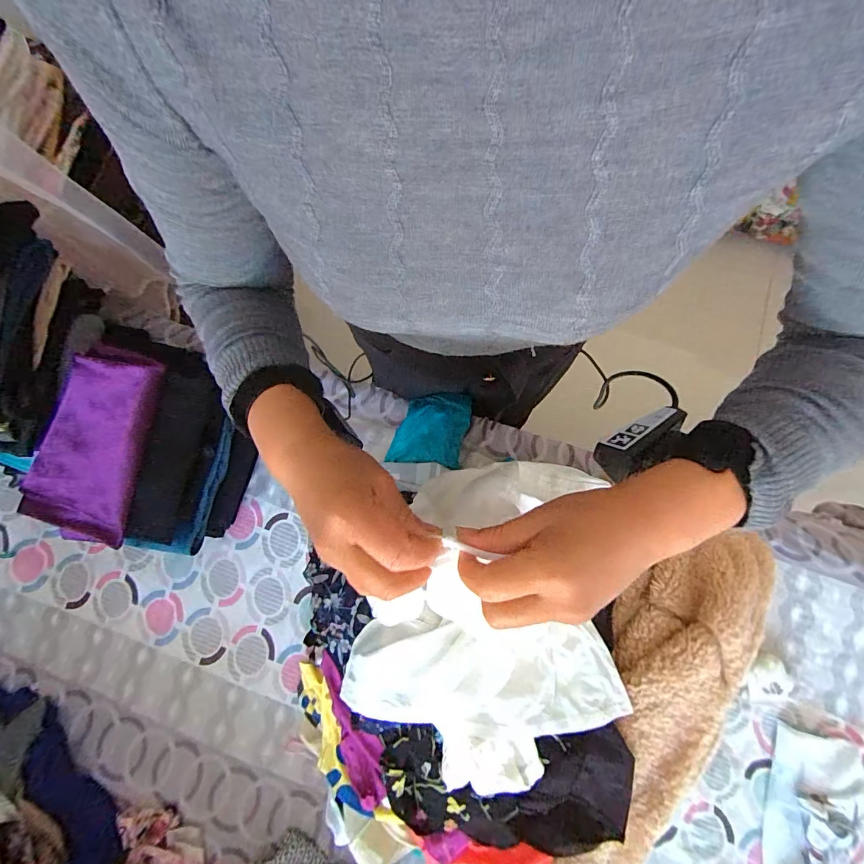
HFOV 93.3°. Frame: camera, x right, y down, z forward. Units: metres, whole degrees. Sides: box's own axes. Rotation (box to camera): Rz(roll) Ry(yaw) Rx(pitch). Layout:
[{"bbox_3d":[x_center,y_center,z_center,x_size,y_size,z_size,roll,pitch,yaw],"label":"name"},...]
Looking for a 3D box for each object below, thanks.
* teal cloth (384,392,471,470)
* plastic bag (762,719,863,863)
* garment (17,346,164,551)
[{"bbox_3d":[0.001,-0.007,0.820,0.133,0.049,0.167,16,81,4],"label":"teal cloth"},{"bbox_3d":[0.626,0.634,0.676,0.119,0.035,0.244,21,81,5],"label":"plastic bag"},{"bbox_3d":[-0.537,0.019,0.647,0.155,0.071,0.303,15,80,4],"label":"garment"}]

